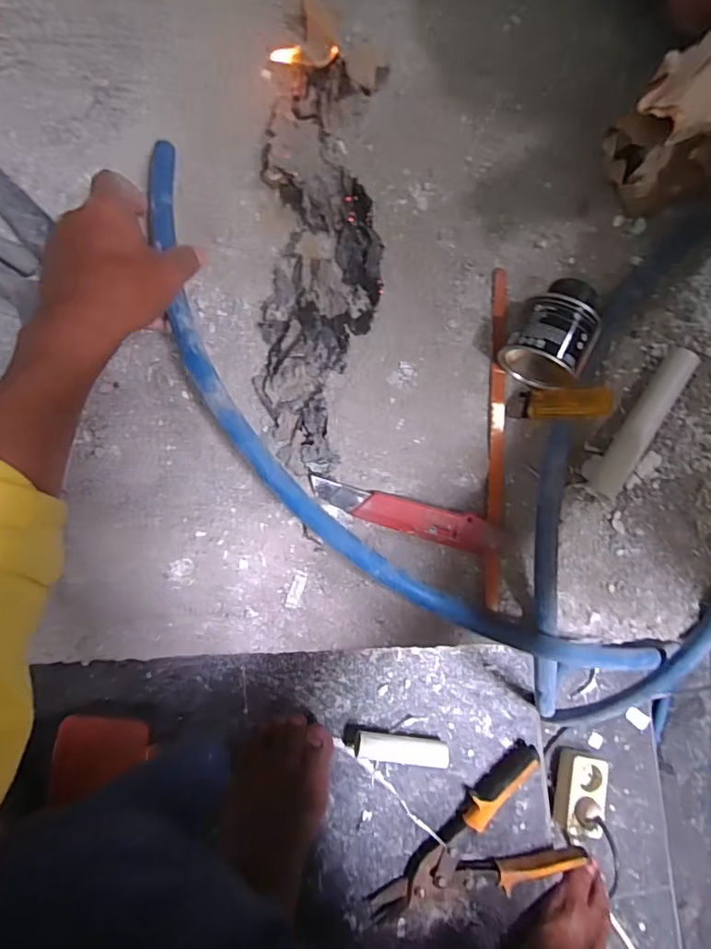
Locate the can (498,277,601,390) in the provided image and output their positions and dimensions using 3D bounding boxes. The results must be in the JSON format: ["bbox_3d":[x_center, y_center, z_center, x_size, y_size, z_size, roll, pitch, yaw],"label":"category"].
[{"bbox_3d":[0.168,-0.119,0.437,0.067,0.064,0.081,31,84,-3],"label":"can"}]

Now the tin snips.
[{"bbox_3d":[0.137,0.425,0.563,0.239,0.031,0.118,-40,91,-7],"label":"tin snips"}]

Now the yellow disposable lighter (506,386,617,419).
[{"bbox_3d":[0.173,-0.061,0.442,0.083,0.014,0.026,1,85,28],"label":"yellow disposable lighter"}]

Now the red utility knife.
[{"bbox_3d":[0.048,0.037,0.438,0.170,0.015,0.027,15,85,-5],"label":"red utility knife"}]

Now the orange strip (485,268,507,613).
[{"bbox_3d":[0.126,-0.033,0.455,0.016,0.009,0.300,1,86,-6],"label":"orange strip"}]

